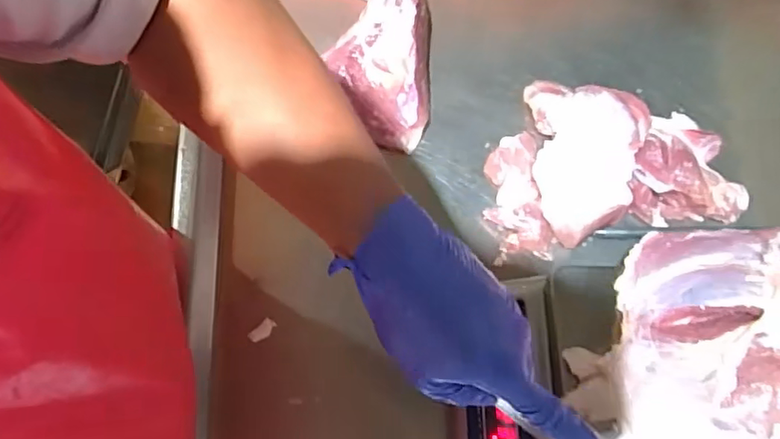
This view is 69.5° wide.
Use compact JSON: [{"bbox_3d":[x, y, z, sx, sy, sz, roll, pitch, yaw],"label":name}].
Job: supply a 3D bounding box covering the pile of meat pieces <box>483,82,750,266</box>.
[{"bbox_3d":[0.226,-0.072,0.599,0.264,0.048,0.193,-10,70,-6],"label":"pile of meat pieces"}]

